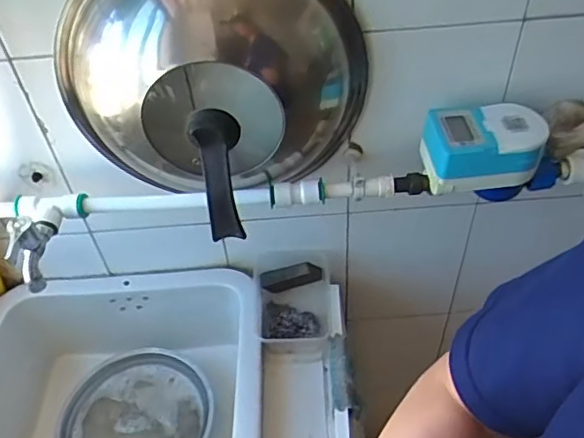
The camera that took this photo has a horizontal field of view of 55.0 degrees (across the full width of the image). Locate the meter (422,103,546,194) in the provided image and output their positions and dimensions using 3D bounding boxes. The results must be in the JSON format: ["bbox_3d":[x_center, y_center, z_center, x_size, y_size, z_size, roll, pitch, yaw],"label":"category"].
[{"bbox_3d":[0.243,-0.093,0.707,0.146,0.071,0.085,-7,46,-2],"label":"meter"}]

